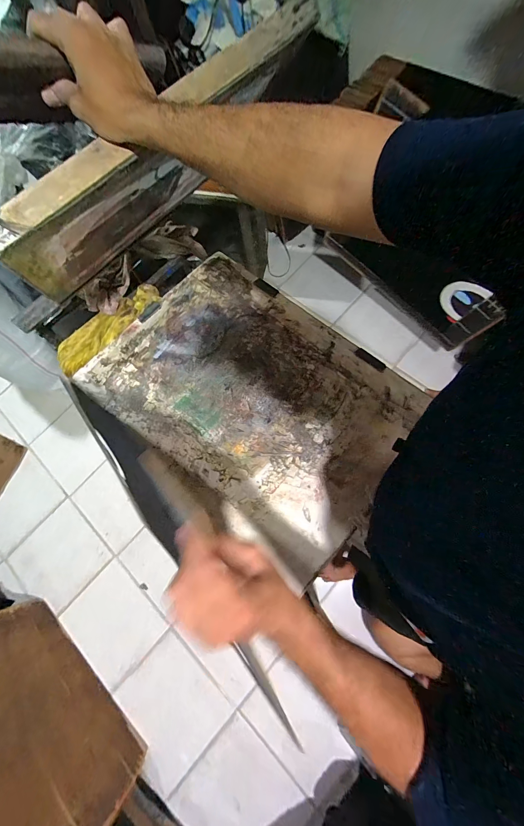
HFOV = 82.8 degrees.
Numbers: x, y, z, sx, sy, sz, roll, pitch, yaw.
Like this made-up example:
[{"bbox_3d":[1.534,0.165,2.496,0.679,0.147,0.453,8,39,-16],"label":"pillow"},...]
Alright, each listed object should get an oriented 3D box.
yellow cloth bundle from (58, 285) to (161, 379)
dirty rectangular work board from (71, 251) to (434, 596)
[{"bbox_3d":[-0.452,-0.254,0.880,0.367,0.044,0.121,-44,73,-8],"label":"yellow cloth bundle"},{"bbox_3d":[-0.033,-0.056,0.762,0.785,0.041,0.545,40,77,13],"label":"dirty rectangular work board"}]

